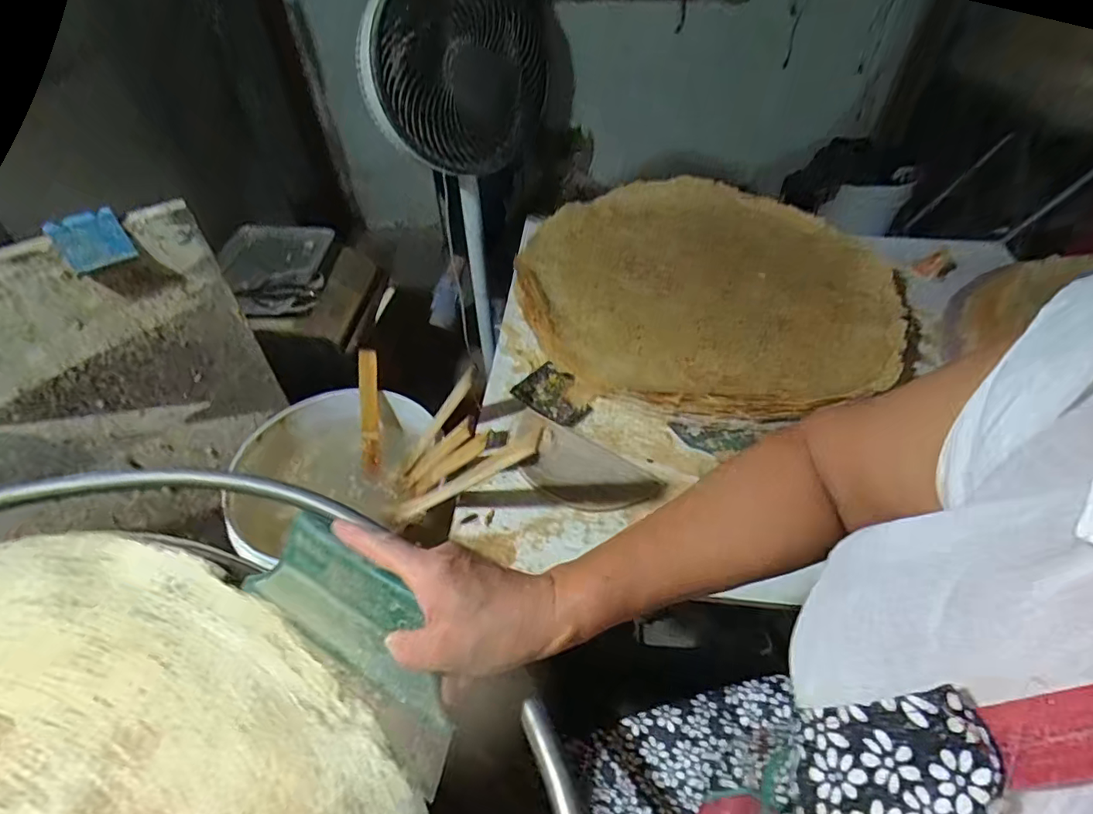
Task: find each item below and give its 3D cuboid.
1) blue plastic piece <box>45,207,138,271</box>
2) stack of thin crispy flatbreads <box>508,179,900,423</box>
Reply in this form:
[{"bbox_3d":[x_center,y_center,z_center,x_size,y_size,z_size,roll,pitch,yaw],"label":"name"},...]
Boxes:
[{"bbox_3d":[-0.506,-0.186,0.618,0.064,0.054,0.013,-28,53,-24],"label":"blue plastic piece"},{"bbox_3d":[0.274,-0.214,0.947,0.624,0.054,0.606,-12,50,-11],"label":"stack of thin crispy flatbreads"}]

